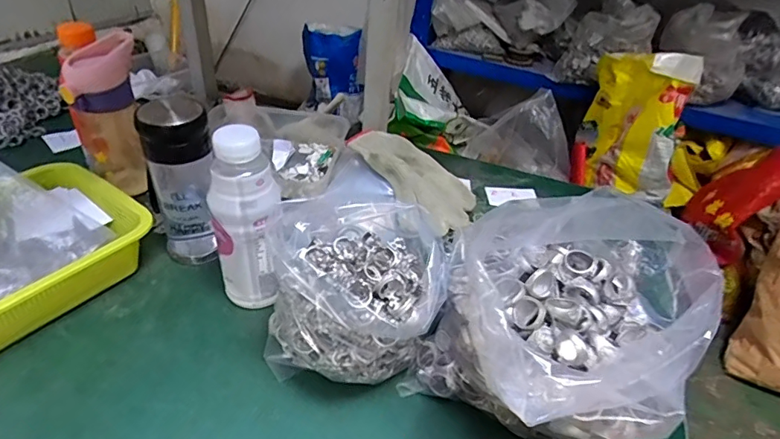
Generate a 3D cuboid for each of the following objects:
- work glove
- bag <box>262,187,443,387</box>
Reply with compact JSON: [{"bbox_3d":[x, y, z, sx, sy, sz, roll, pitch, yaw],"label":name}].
[{"bbox_3d":[0.038,-0.067,0.687,0.180,0.028,0.123,46,38,17],"label":"work glove"},{"bbox_3d":[-0.027,0.077,0.445,0.149,0.154,0.132,24,40,21],"label":"bag"}]

